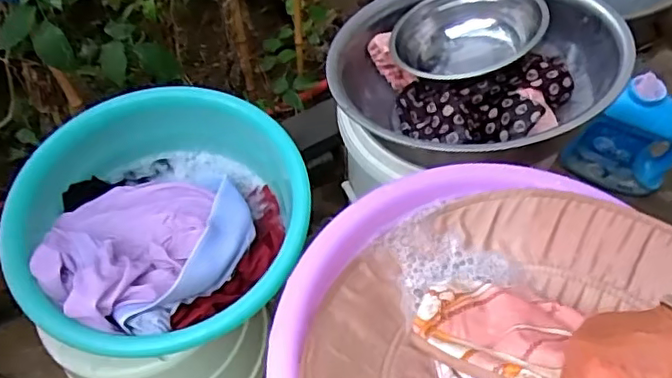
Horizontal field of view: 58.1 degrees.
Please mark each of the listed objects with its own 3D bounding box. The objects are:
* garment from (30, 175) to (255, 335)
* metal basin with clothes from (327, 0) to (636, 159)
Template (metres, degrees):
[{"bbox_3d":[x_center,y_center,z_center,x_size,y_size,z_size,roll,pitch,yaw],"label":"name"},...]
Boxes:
[{"bbox_3d":[-0.216,0.047,0.708,0.214,0.075,0.250,34,61,20],"label":"garment"},{"bbox_3d":[0.181,-0.153,0.804,0.358,0.140,0.358,-8,53,10],"label":"metal basin with clothes"}]

